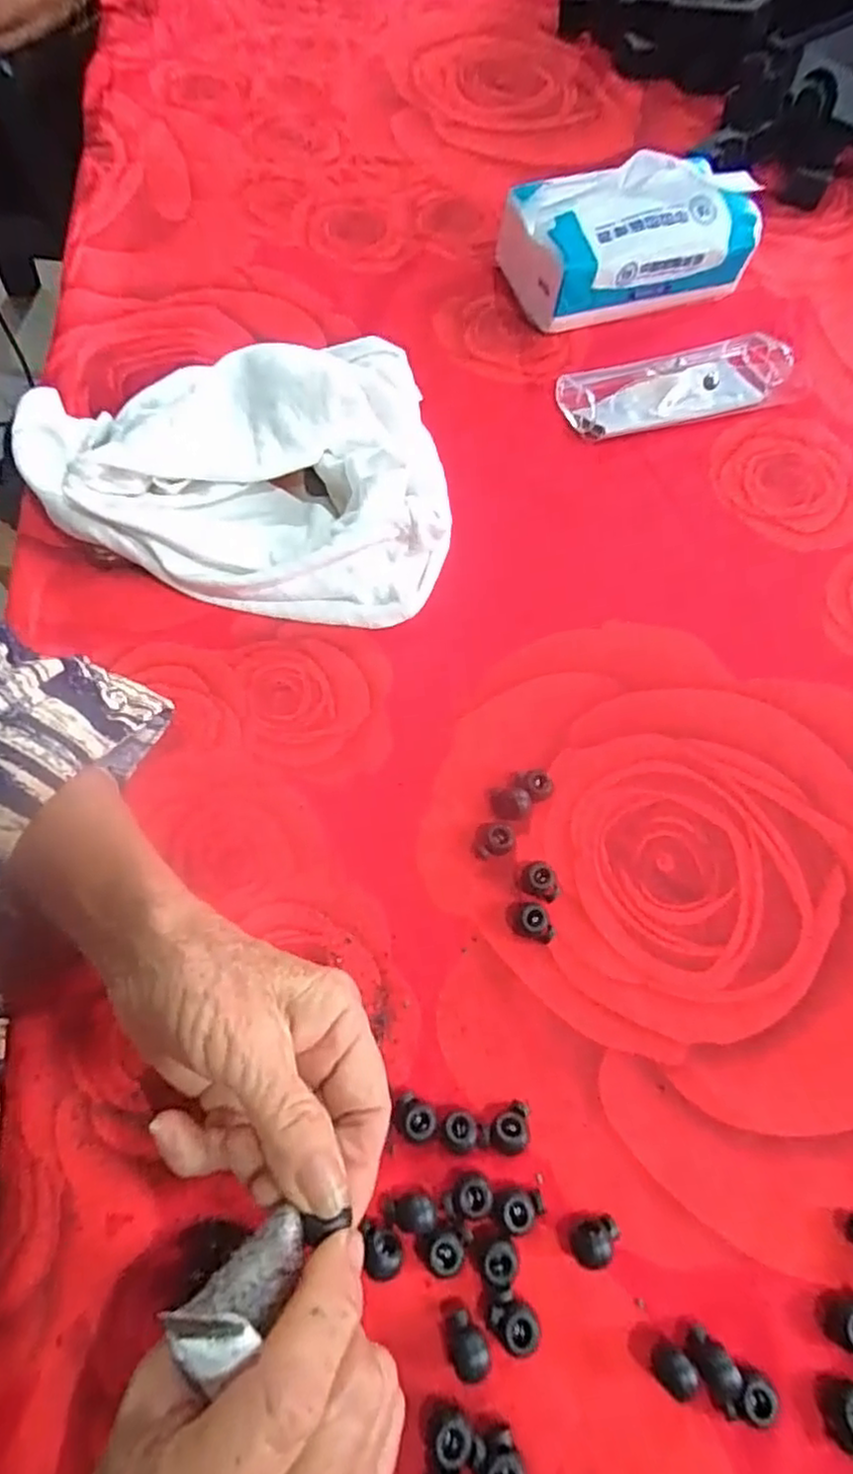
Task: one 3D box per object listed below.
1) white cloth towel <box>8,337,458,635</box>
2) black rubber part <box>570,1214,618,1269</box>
[{"bbox_3d":[-0.114,-0.141,0.371,0.242,0.058,0.148,-1,67,-3],"label":"white cloth towel"},{"bbox_3d":[0.064,0.190,0.253,0.019,0.011,0.013,-26,70,-13],"label":"black rubber part"}]

